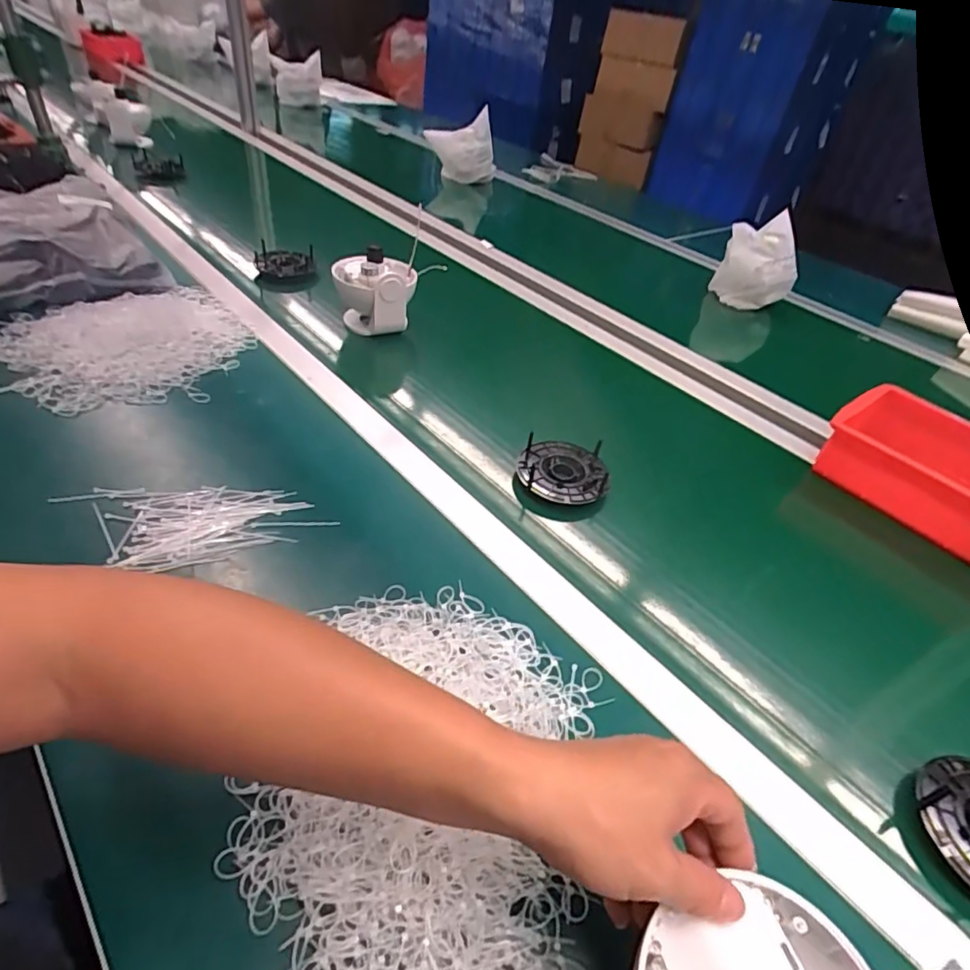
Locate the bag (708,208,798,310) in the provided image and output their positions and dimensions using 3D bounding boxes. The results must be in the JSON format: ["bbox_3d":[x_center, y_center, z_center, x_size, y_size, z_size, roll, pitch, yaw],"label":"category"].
[{"bbox_3d":[0.510,-0.411,1.061,0.137,0.144,0.084,0,42,-11],"label":"bag"}]

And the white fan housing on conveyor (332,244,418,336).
[{"bbox_3d":[-0.159,-0.272,0.828,0.116,0.111,0.110,-1,42,-11],"label":"white fan housing on conveyor"}]

